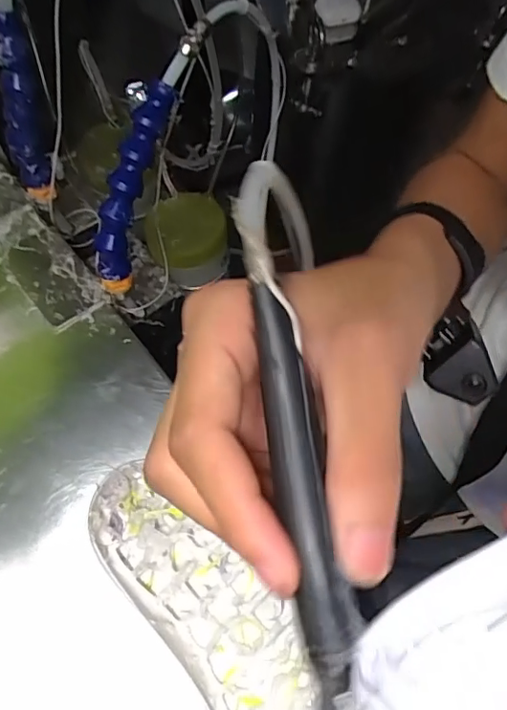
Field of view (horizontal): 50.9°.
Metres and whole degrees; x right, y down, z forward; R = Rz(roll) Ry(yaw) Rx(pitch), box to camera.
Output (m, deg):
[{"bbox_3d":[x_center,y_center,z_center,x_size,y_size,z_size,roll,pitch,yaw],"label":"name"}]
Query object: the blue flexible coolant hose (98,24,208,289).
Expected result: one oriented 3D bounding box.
[{"bbox_3d":[-0.079,-0.130,0.369,0.024,0.043,0.187,28,110,11],"label":"blue flexible coolant hose"}]

